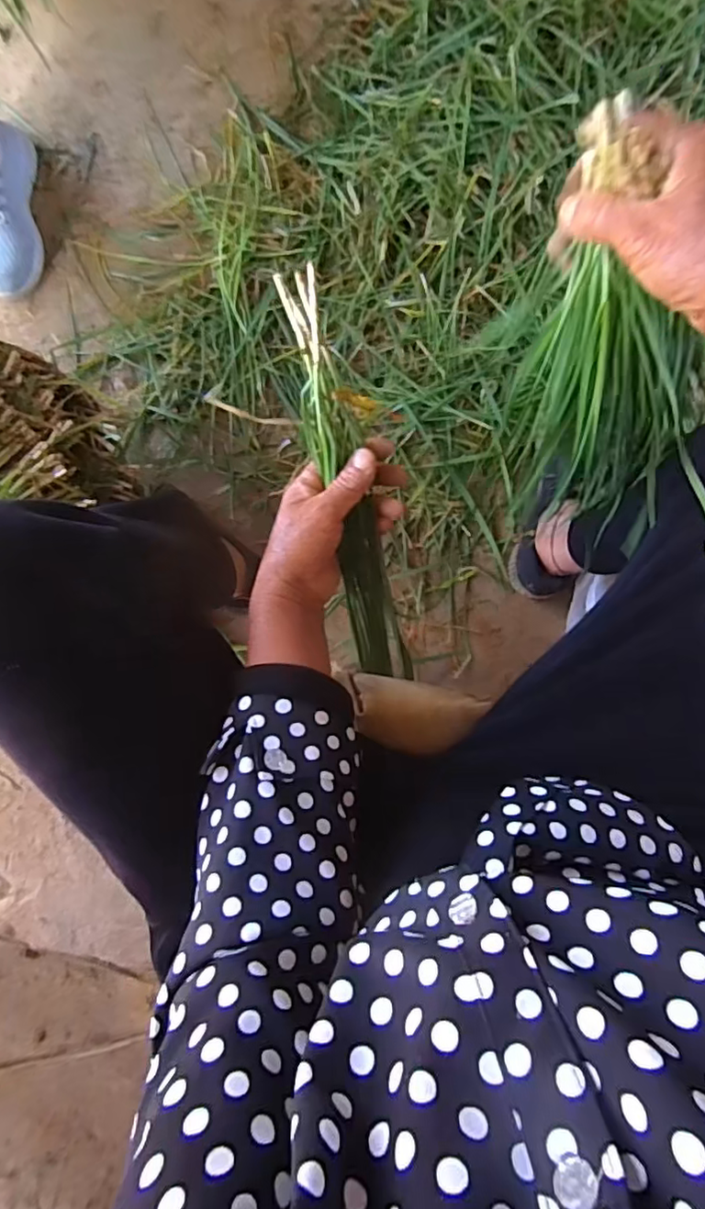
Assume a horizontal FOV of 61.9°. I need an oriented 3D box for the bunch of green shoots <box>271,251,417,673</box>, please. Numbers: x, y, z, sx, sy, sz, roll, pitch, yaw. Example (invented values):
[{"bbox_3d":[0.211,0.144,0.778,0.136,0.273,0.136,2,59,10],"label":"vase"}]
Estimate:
[{"bbox_3d":[-0.003,-0.079,0.462,0.041,0.026,0.321,-12,116,4],"label":"bunch of green shoots"}]

